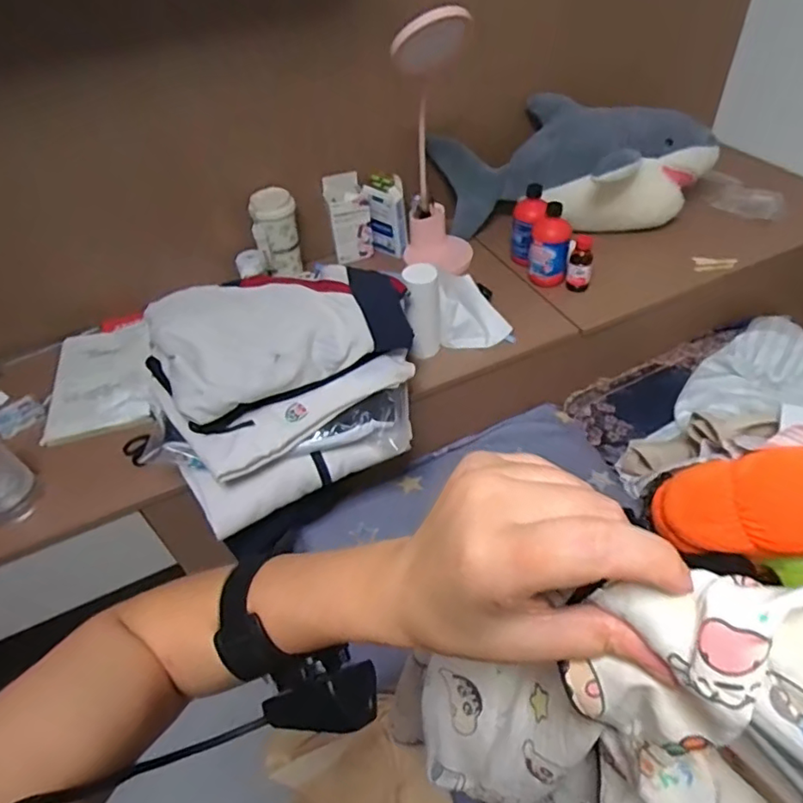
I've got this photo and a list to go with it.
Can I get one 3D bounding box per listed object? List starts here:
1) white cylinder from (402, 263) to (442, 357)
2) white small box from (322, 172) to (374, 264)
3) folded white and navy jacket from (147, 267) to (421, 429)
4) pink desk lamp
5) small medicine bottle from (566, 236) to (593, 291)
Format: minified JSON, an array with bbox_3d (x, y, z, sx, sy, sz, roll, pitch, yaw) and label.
[{"bbox_3d":[0.037,-0.146,0.953,0.052,0.157,0.061,0,46,7],"label":"white cylinder"},{"bbox_3d":[-0.110,-0.385,1.195,0.080,0.158,0.069,-14,46,-7],"label":"white small box"},{"bbox_3d":[-0.180,-0.118,0.844,0.361,0.082,0.232,-25,48,-17],"label":"folded white and navy jacket"},{"bbox_3d":[0.063,-0.445,1.044,0.129,0.475,0.165,-3,46,4],"label":"pink desk lamp"},{"bbox_3d":[0.340,-0.257,1.084,0.044,0.100,0.045,8,47,14],"label":"small medicine bottle"}]

